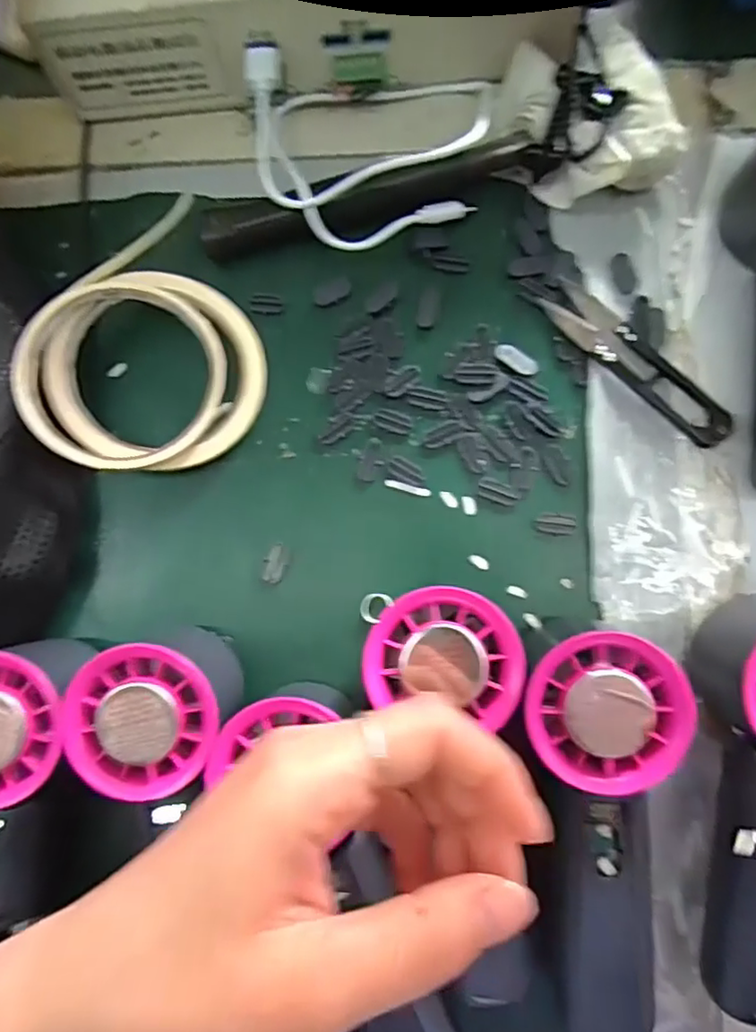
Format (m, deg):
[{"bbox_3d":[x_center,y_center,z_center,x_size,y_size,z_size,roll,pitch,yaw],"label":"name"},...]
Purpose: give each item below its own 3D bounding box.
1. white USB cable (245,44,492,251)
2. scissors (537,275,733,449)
[{"bbox_3d":[-0.004,-0.170,0.287,0.107,0.034,0.089,-3,83,3],"label":"white USB cable"},{"bbox_3d":[0.118,-0.071,0.280,0.100,0.008,0.022,43,87,7],"label":"scissors"}]

